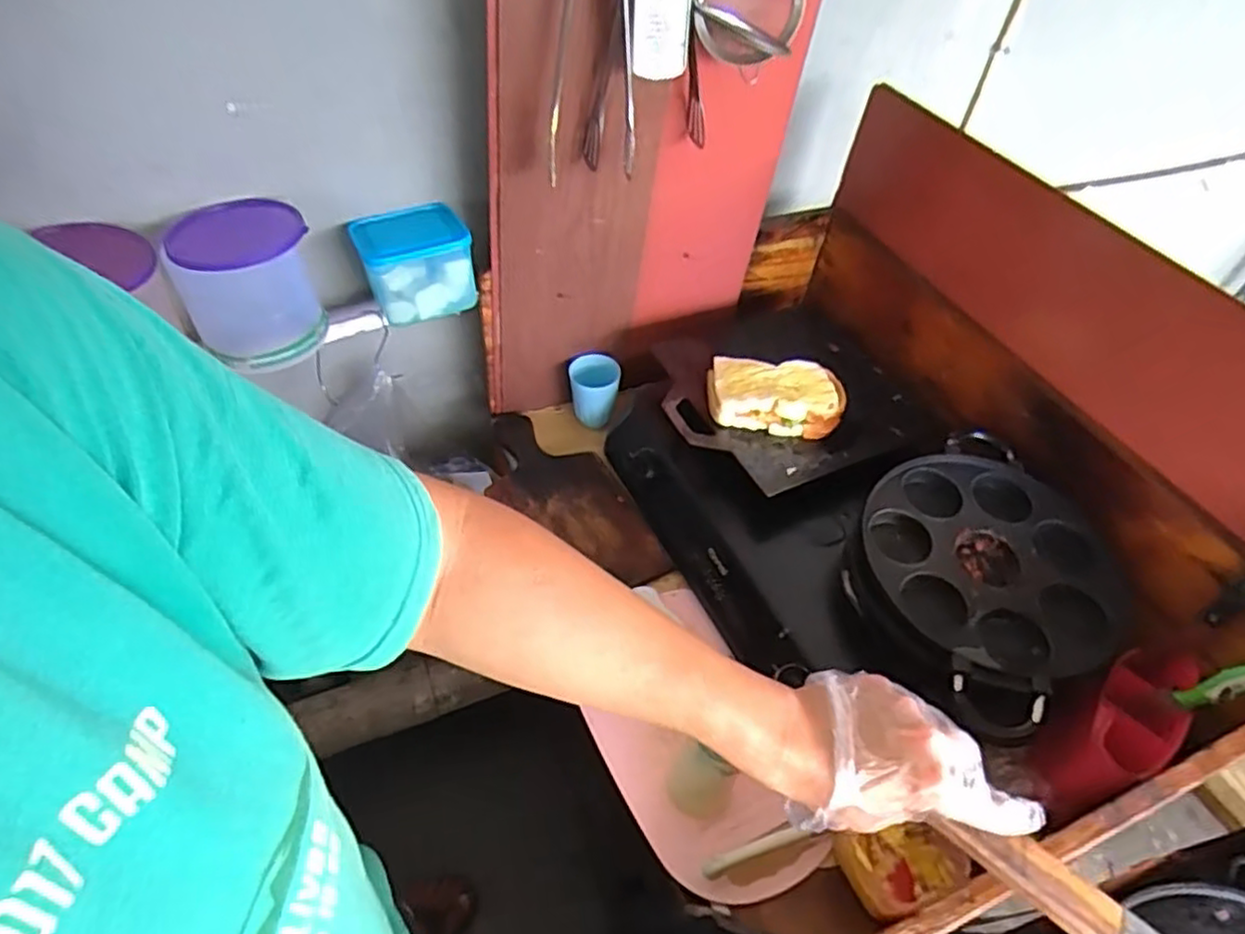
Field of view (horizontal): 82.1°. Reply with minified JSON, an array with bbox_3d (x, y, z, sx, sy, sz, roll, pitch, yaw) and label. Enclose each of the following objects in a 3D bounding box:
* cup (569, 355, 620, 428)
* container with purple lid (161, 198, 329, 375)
[{"bbox_3d":[-0.044,-0.113,1.089,0.075,0.097,0.069,3,47,-2],"label":"cup"},{"bbox_3d":[-0.428,-0.213,0.826,0.134,0.135,0.143,-26,54,-26],"label":"container with purple lid"}]

